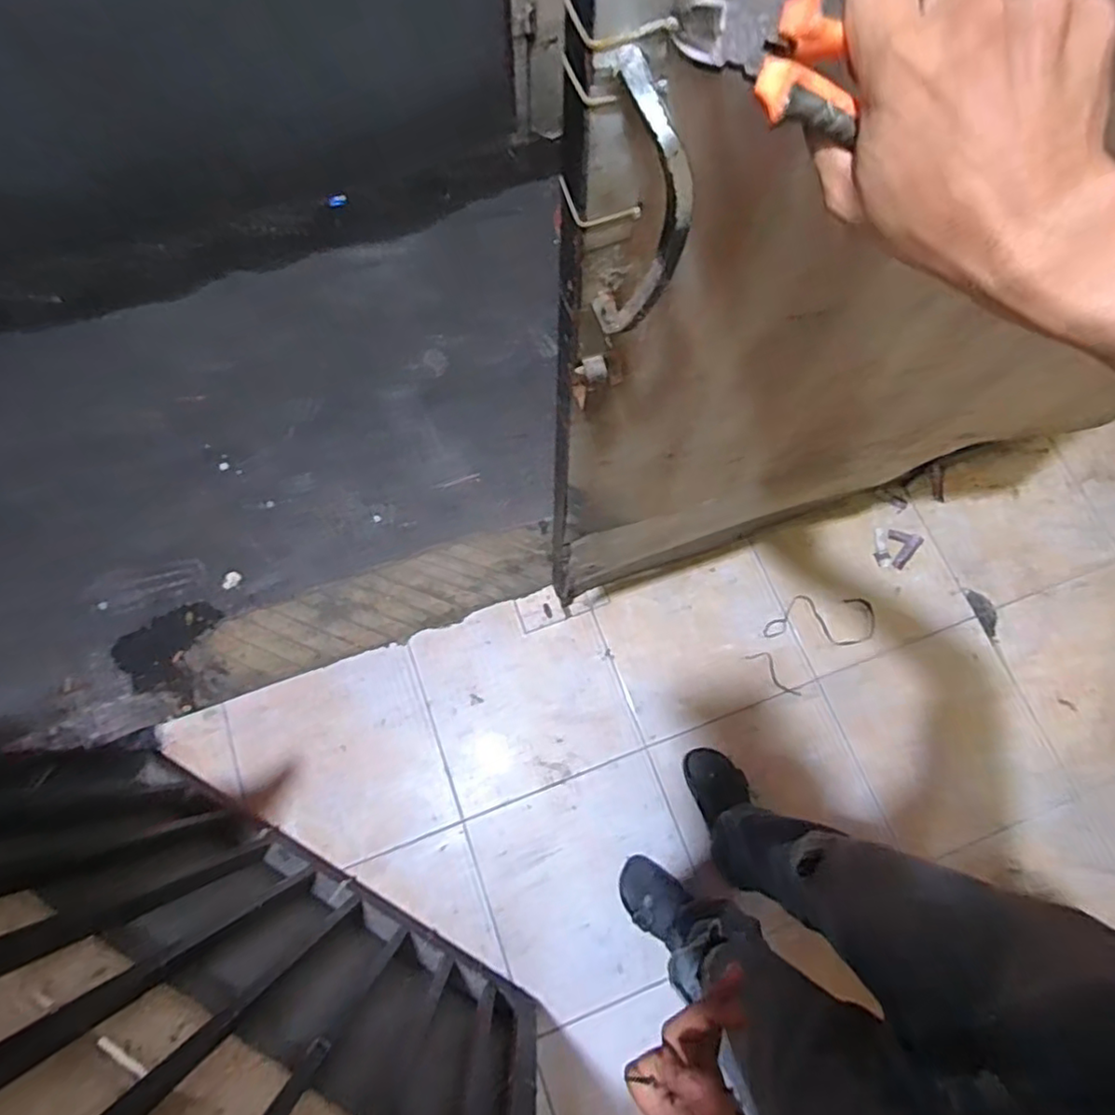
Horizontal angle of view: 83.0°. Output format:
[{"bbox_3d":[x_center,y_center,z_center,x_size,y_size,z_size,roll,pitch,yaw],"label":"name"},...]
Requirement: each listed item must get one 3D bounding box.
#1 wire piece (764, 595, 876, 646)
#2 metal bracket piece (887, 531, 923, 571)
[{"bbox_3d":[0.593,0.140,1.418,0.254,0.013,0.110,2,74,-1],"label":"wire piece"},{"bbox_3d":[0.820,-0.018,1.474,0.075,0.006,0.096,5,74,0],"label":"metal bracket piece"}]

